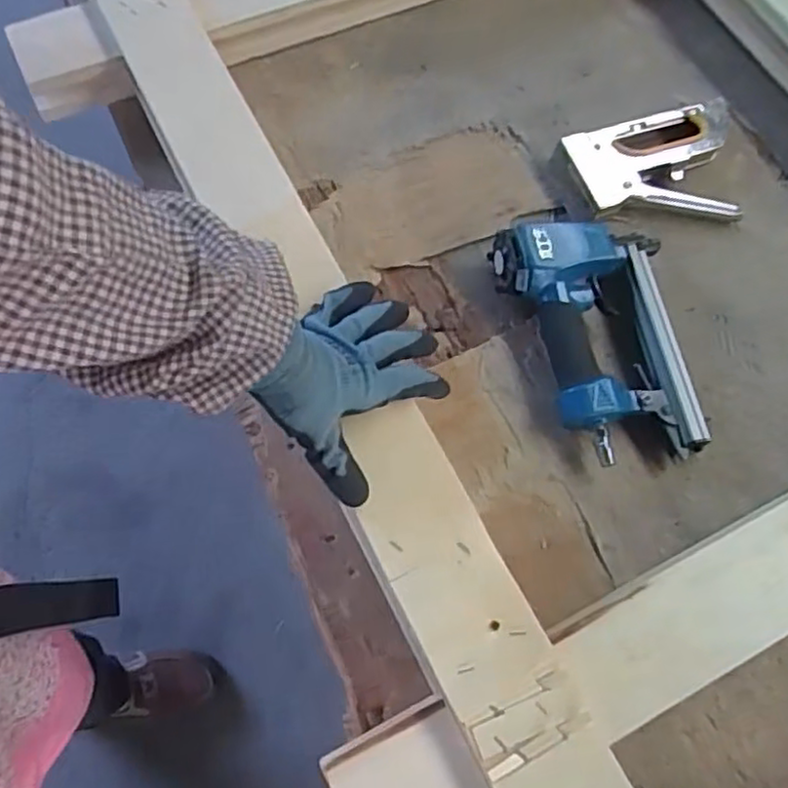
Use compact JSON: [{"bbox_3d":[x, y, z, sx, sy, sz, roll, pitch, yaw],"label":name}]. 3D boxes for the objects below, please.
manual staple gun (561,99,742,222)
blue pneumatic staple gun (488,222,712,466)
[{"bbox_3d":[0.235,-0.211,0.629,0.155,0.025,0.114,-2,70,-4],"label":"manual staple gun"},{"bbox_3d":[0.171,-0.047,0.548,0.138,0.052,0.205,-11,71,-8],"label":"blue pneumatic staple gun"}]

